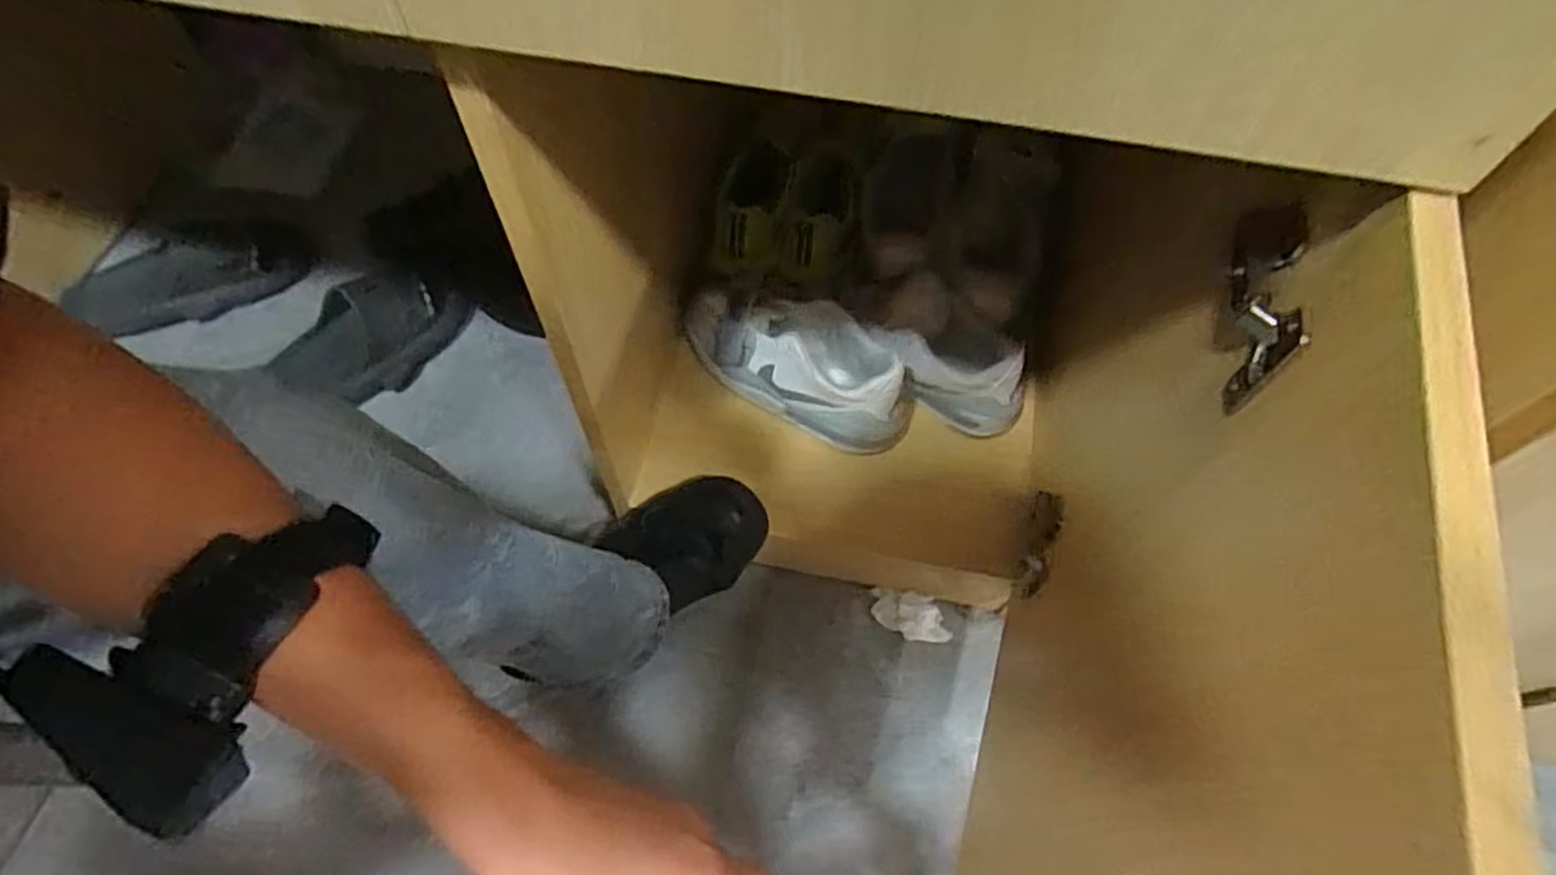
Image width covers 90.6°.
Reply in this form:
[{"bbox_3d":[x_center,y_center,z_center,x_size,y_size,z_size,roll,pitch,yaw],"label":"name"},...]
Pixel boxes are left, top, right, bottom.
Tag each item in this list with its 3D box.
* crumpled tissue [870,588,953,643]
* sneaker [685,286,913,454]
[{"bbox_3d":[0.138,0.183,0.793,0.081,0.019,0.044,9,60,5],"label":"crumpled tissue"},{"bbox_3d":[0.015,-0.083,0.771,0.247,0.104,0.085,33,65,16],"label":"sneaker"}]

